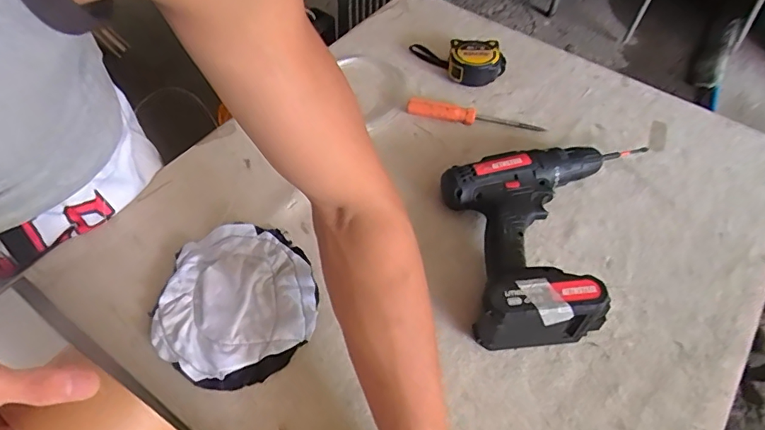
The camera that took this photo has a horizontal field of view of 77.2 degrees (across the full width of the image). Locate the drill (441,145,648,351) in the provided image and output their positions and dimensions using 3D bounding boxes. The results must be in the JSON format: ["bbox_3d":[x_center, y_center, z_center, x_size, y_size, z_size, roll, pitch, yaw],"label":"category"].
[{"bbox_3d":[0.187,0.012,0.482,0.225,0.073,0.213,-6,54,-3],"label":"drill"}]

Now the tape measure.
[{"bbox_3d":[0.101,-0.218,0.664,0.133,0.042,0.067,25,55,32],"label":"tape measure"}]

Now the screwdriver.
[{"bbox_3d":[0.115,-0.126,0.609,0.168,0.022,0.023,9,55,7],"label":"screwdriver"}]

